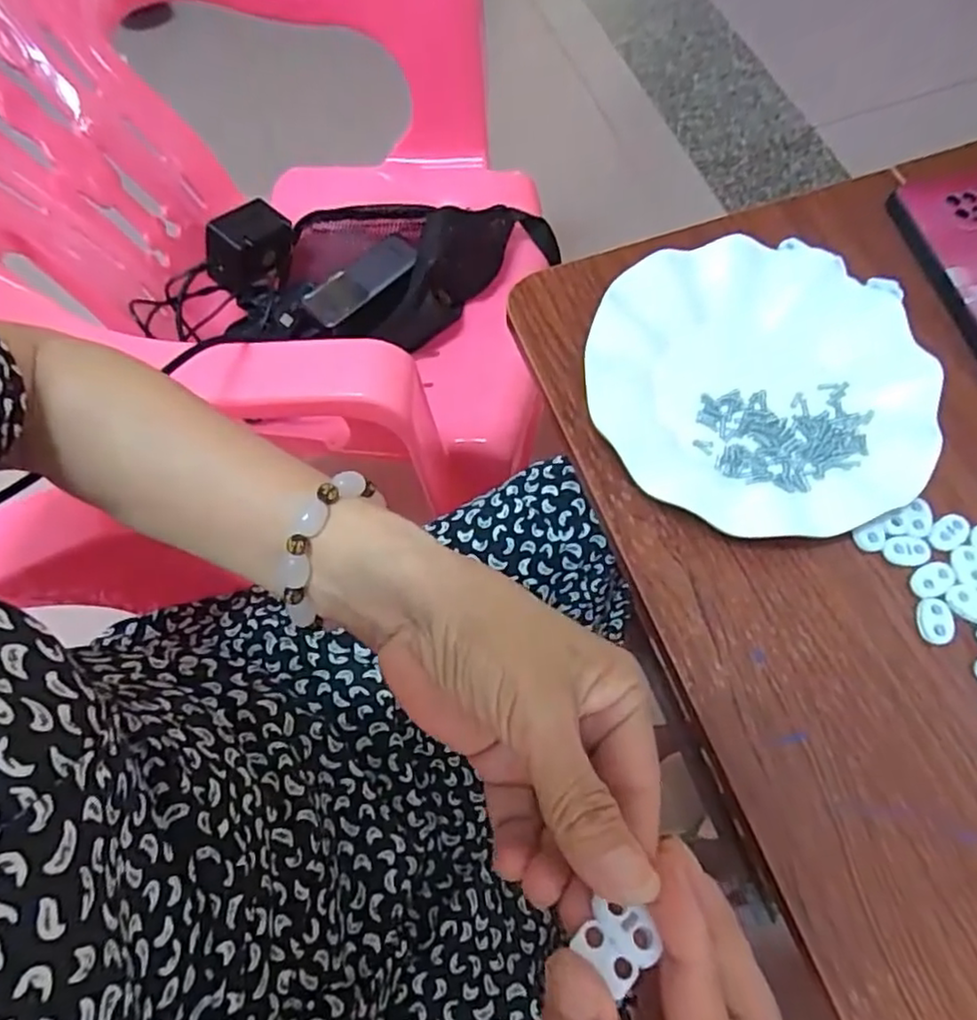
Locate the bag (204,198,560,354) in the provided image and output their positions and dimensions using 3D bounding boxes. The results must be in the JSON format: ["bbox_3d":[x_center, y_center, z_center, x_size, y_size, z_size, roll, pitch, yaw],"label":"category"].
[{"bbox_3d":[-0.116,-0.255,0.696,0.322,0.088,0.157,7,68,5],"label":"bag"}]

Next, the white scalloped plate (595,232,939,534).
[{"bbox_3d":[0.150,-0.075,0.372,0.179,0.021,0.185,-1,67,2],"label":"white scalloped plate"}]

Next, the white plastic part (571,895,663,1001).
[{"bbox_3d":[0.038,0.123,0.188,0.021,0.004,0.020,-39,71,-13],"label":"white plastic part"}]

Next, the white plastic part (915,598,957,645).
[{"bbox_3d":[0.222,0.055,0.327,0.016,0.005,0.022,-5,67,0],"label":"white plastic part"}]

